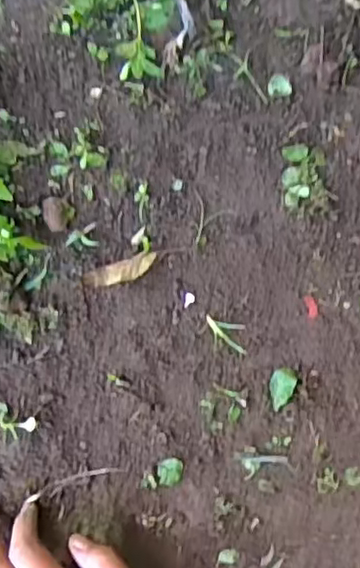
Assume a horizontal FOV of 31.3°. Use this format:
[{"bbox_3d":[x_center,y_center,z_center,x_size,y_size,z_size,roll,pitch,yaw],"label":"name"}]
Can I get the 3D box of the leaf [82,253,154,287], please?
[{"bbox_3d":[-0.045,-0.009,0.491,0.057,0.011,0.017,-17,95,-2],"label":"leaf"}]

